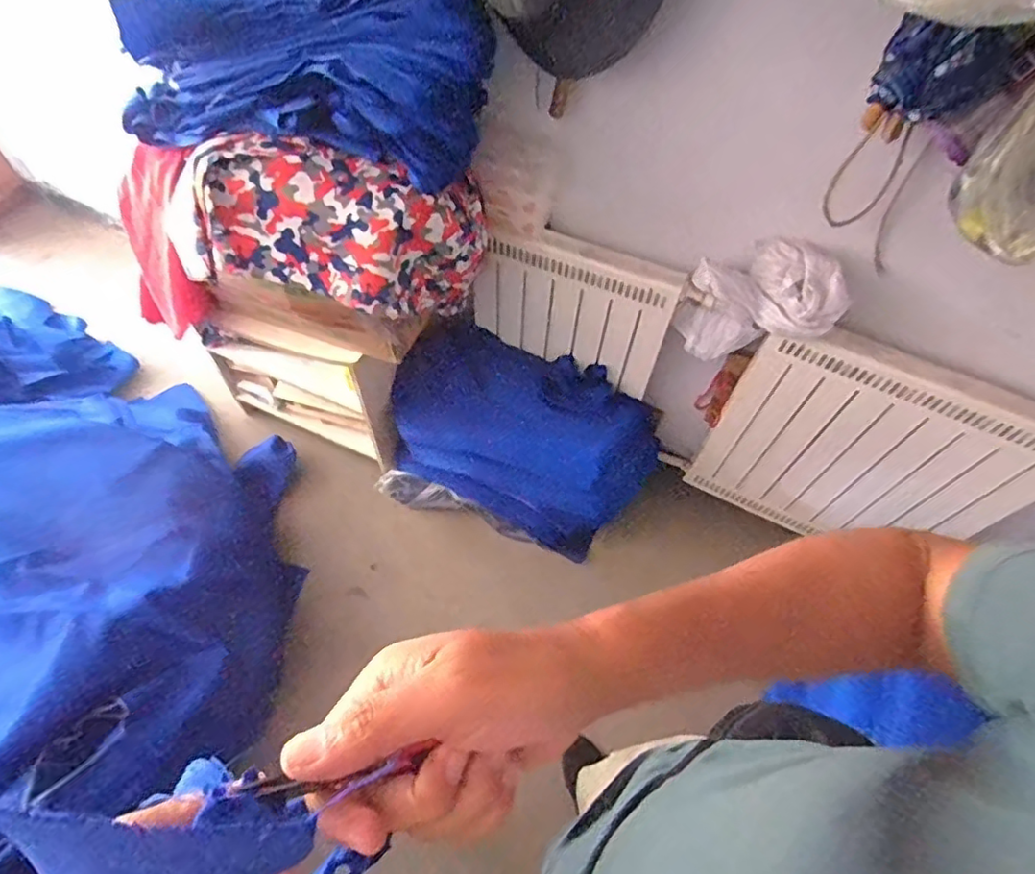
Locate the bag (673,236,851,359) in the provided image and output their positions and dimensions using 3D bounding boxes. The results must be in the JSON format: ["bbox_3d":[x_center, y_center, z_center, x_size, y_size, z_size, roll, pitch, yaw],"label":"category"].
[{"bbox_3d":[0.447,-0.244,1.118,0.255,0.271,0.103,25,60,11],"label":"bag"}]

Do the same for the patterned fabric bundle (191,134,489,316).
[{"bbox_3d":[-0.291,-0.327,1.001,0.496,0.244,0.191,8,56,-21],"label":"patterned fabric bundle"}]

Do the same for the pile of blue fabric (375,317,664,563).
[{"bbox_3d":[0.006,0.033,1.519,0.659,0.423,0.348,20,59,8],"label":"pile of blue fabric"}]

